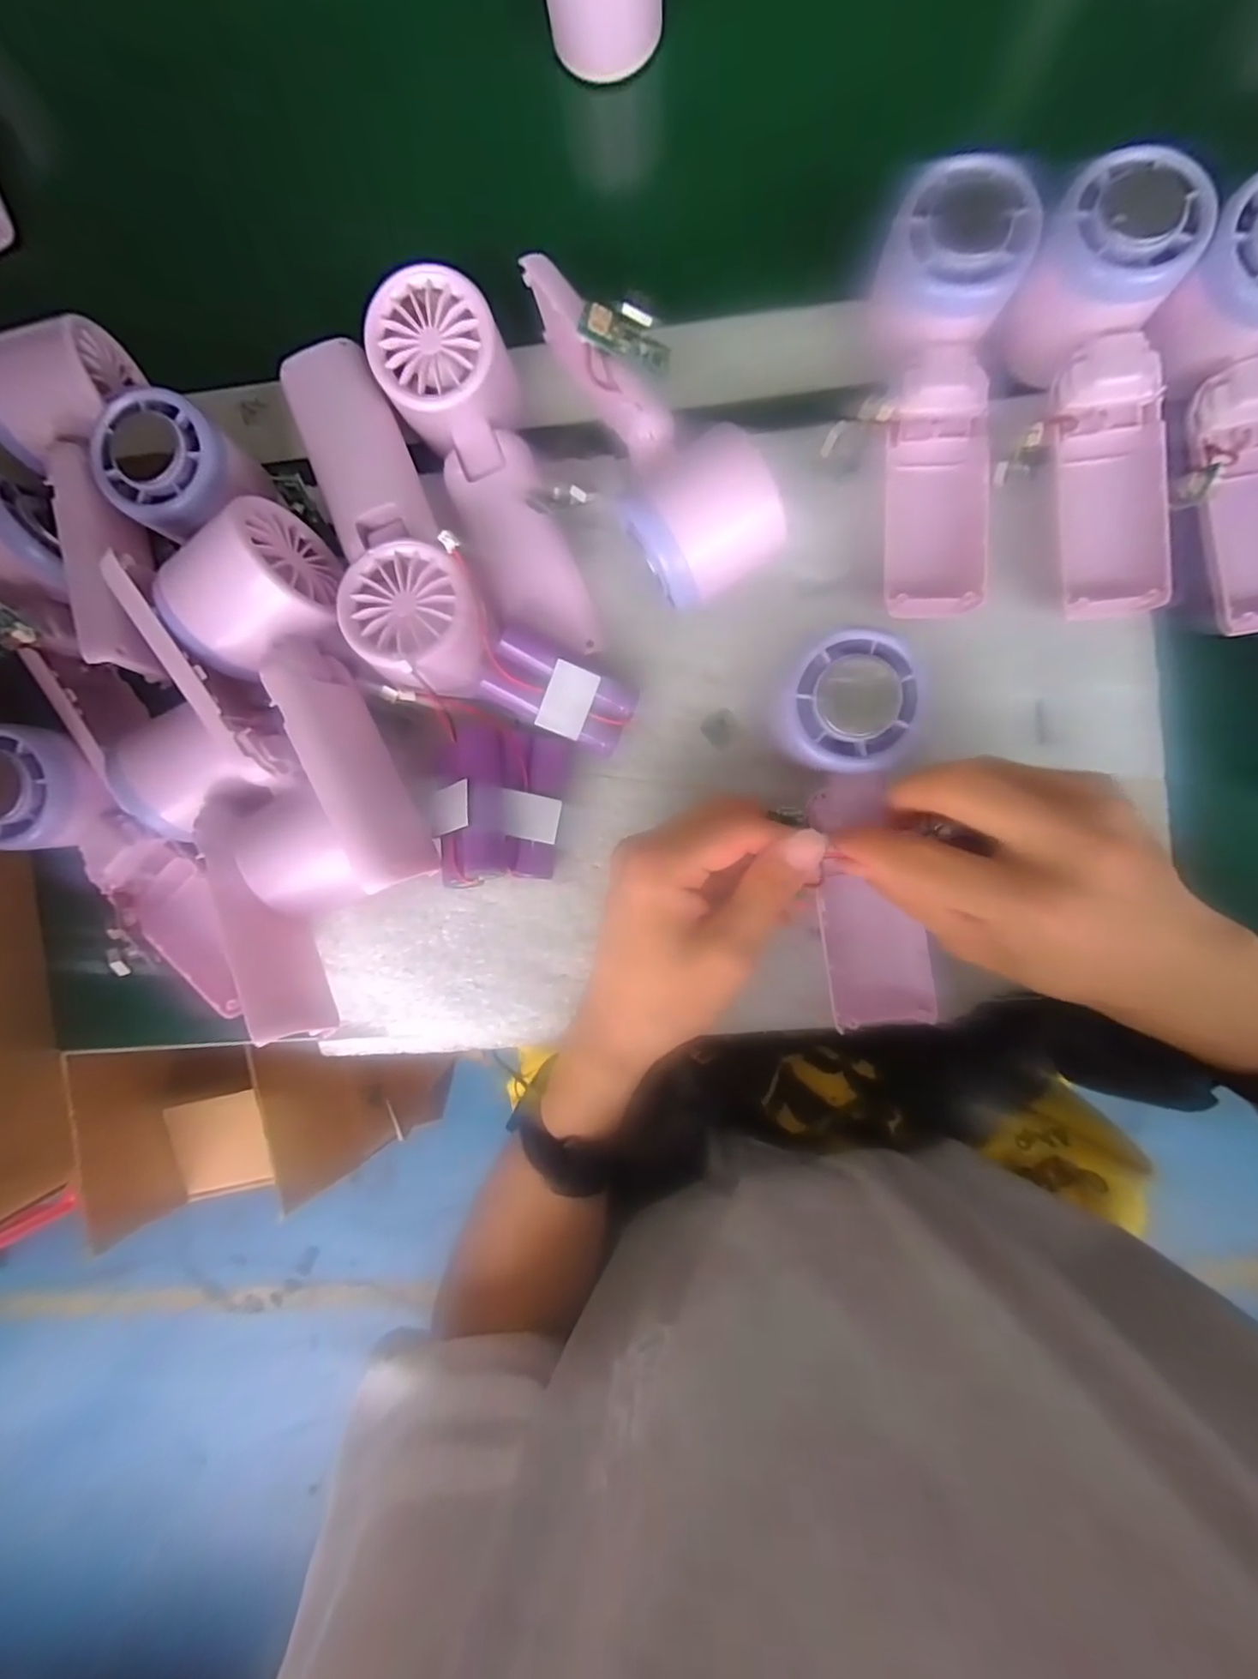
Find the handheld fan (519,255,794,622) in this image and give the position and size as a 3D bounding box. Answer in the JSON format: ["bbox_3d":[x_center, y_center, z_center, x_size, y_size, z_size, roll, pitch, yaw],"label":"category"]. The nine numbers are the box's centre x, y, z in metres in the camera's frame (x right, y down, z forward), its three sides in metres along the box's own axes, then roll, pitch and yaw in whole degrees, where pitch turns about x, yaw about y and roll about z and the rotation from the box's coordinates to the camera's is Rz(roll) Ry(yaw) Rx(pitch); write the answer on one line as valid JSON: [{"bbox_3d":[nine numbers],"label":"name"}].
[{"bbox_3d":[0.009,-0.163,0.254,0.056,0.049,0.135,-31,89,5],"label":"handheld fan"}]

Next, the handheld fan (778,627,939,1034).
[{"bbox_3d":[0.096,0.000,0.251,0.051,0.024,0.163,-9,106,6],"label":"handheld fan"}]

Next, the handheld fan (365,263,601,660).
[{"bbox_3d":[-0.061,-0.158,0.263,0.056,0.040,0.160,-22,90,6],"label":"handheld fan"}]

